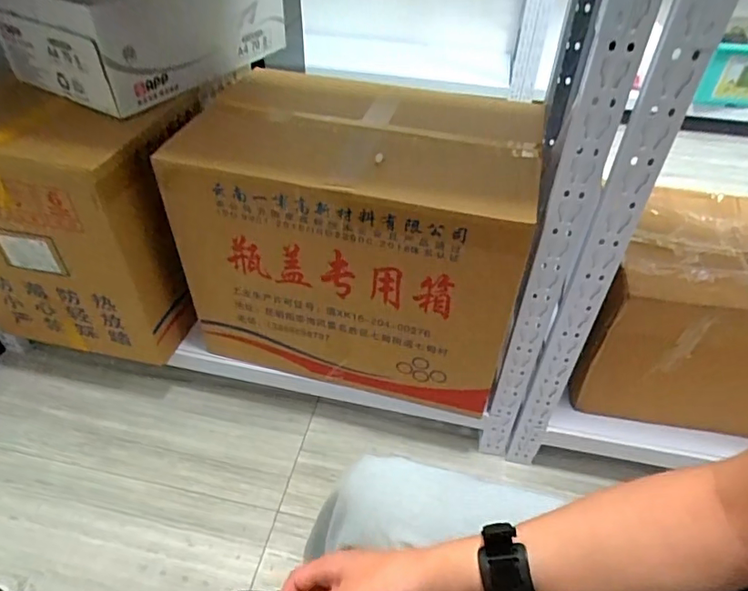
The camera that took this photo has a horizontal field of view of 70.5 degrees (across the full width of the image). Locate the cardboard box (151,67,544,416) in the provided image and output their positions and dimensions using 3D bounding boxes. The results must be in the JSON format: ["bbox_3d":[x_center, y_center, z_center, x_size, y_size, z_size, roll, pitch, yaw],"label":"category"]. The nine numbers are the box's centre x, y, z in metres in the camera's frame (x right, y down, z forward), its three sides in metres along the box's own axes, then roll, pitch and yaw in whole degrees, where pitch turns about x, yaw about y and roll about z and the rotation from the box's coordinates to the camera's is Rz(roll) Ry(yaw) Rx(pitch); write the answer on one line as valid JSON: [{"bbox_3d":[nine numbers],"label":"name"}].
[{"bbox_3d":[-0.017,-0.132,1.021,0.578,0.450,0.380,14,44,12],"label":"cardboard box"}]

